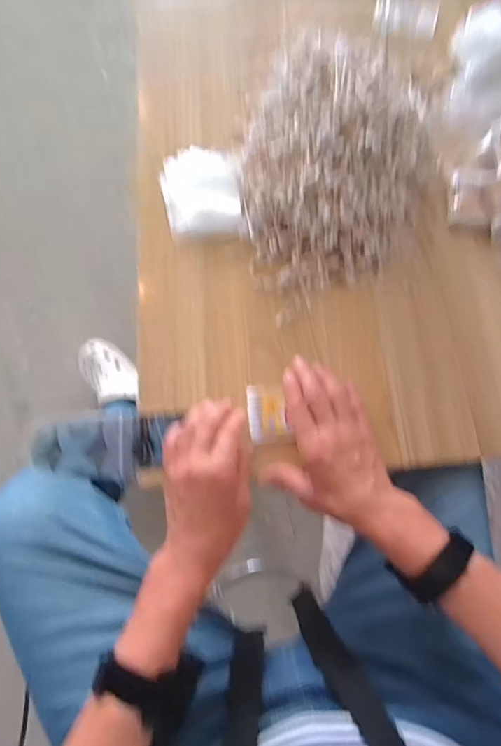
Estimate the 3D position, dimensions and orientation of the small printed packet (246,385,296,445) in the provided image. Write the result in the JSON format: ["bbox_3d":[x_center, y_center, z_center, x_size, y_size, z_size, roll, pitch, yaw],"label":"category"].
[{"bbox_3d":[0.020,0.046,0.452,0.043,0.007,0.067,-7,73,-4],"label":"small printed packet"}]

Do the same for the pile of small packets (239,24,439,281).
[{"bbox_3d":[0.125,-0.274,0.497,0.275,0.114,0.333,-5,73,-4],"label":"pile of small packets"}]

